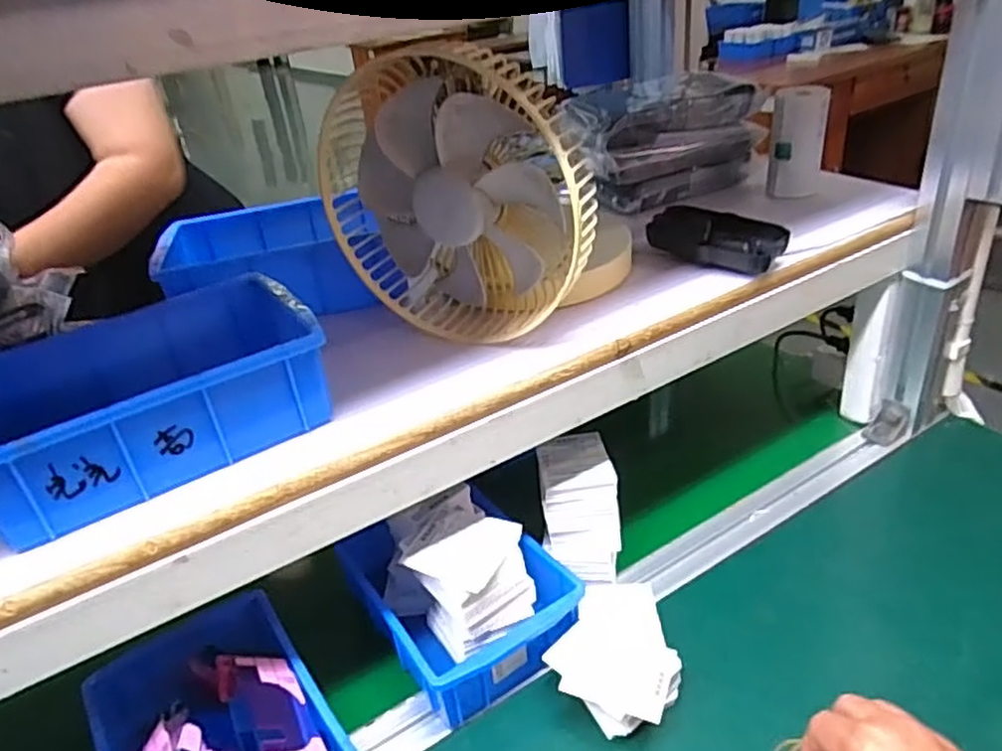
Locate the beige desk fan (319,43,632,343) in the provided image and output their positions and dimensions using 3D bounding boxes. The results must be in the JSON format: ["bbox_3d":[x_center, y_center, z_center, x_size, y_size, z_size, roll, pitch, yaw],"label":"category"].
[{"bbox_3d":[-0.007,-0.139,0.519,0.193,0.183,0.150,10,35,25],"label":"beige desk fan"}]

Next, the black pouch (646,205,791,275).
[{"bbox_3d":[0.178,-0.113,0.579,0.108,0.029,0.053,22,42,38],"label":"black pouch"}]

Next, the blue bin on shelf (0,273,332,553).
[{"bbox_3d":[-0.215,0.011,0.429,0.191,0.059,0.131,-25,36,-27],"label":"blue bin on shelf"}]

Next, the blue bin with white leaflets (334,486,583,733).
[{"bbox_3d":[-0.034,0.154,0.548,0.129,0.112,0.160,-24,36,-26],"label":"blue bin with white leaflets"}]

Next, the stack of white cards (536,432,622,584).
[{"bbox_3d":[0.066,0.111,0.587,0.066,0.097,0.081,-4,32,5],"label":"stack of white cards"}]

